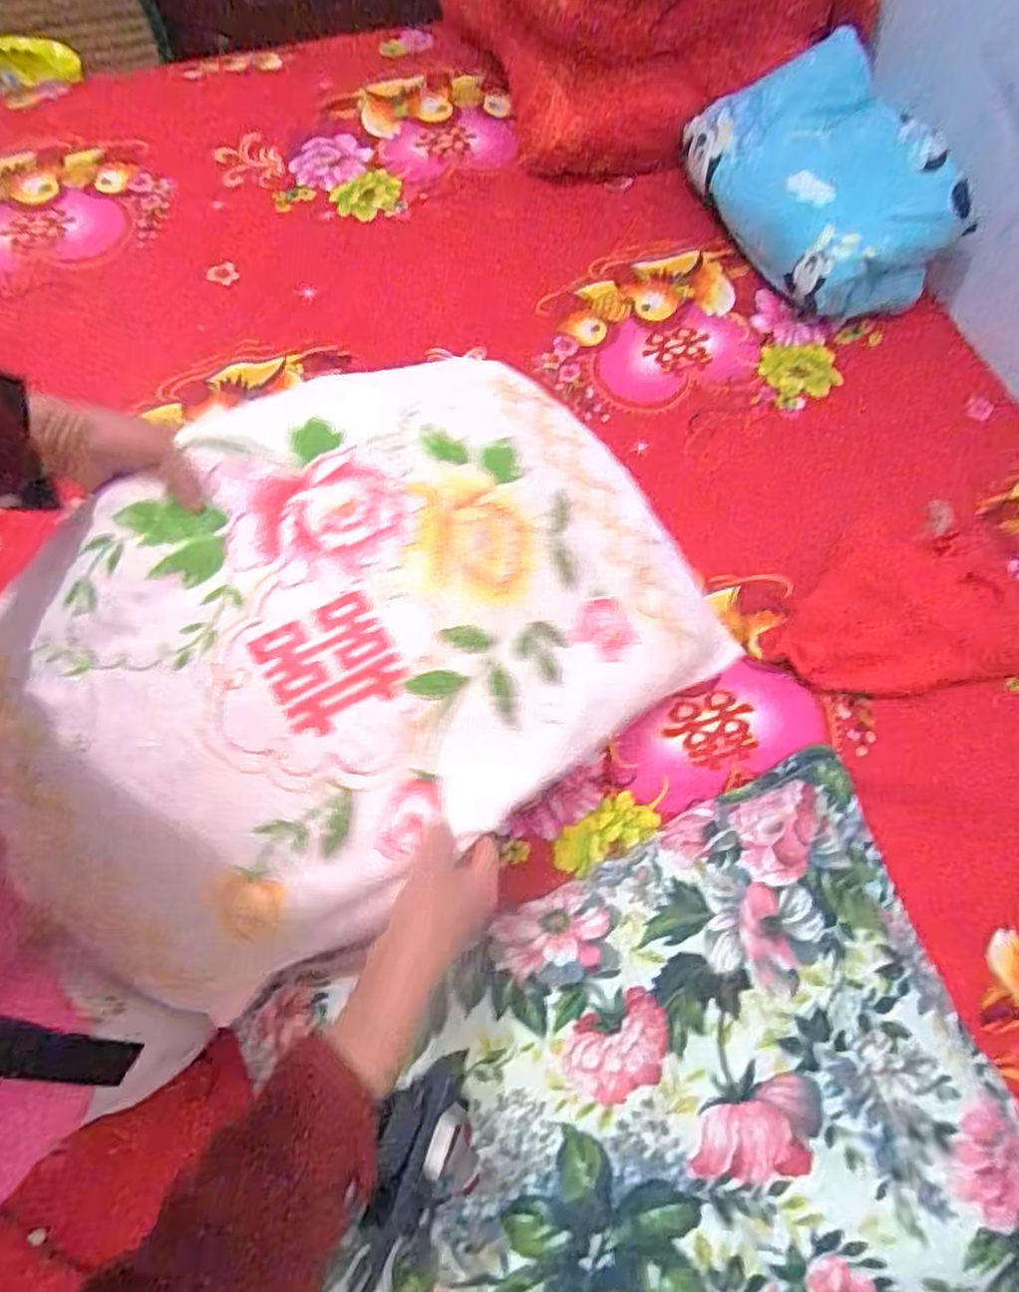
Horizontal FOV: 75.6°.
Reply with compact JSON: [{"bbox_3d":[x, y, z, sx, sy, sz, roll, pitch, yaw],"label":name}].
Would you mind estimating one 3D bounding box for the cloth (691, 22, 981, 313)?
[{"bbox_3d":[0.437,-0.628,0.896,0.244,0.170,0.353,-19,69,-10],"label":"cloth"}]

